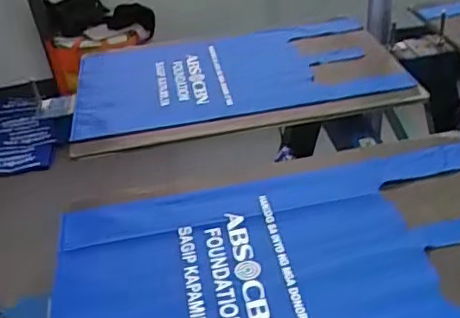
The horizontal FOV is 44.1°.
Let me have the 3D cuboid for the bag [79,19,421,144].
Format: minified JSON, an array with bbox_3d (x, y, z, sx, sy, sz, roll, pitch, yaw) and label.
[{"bbox_3d":[0.000,-0.174,1.140,0.624,0.056,0.405,-8,35,-1],"label":"bag"}]

